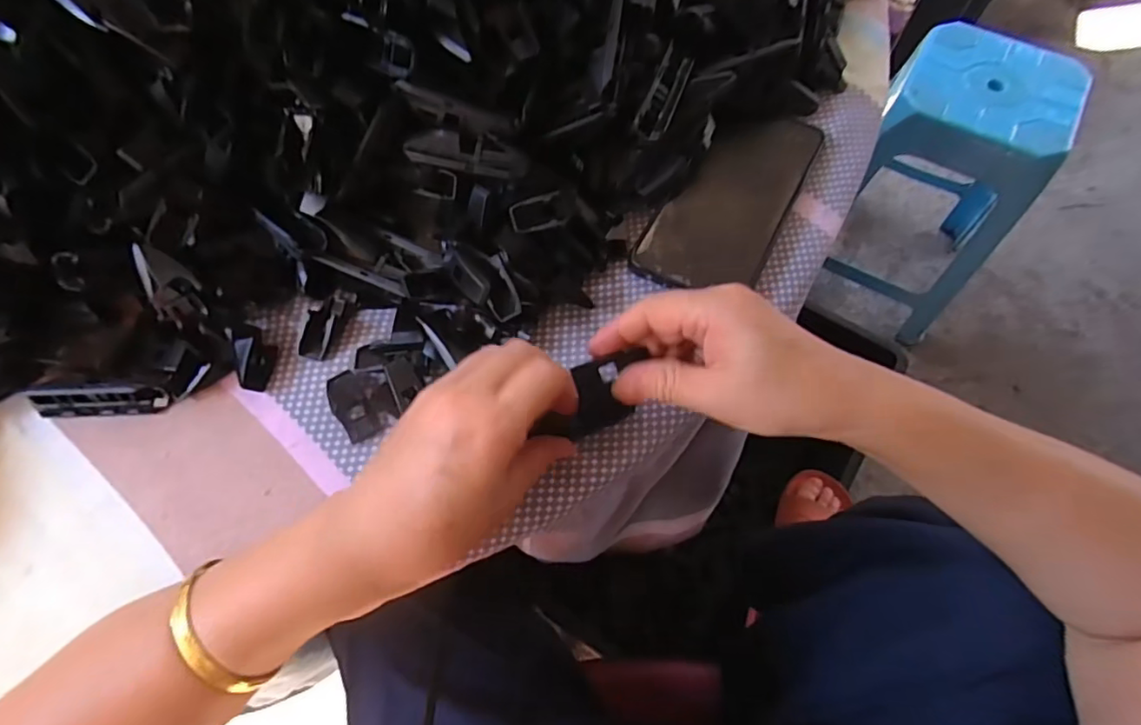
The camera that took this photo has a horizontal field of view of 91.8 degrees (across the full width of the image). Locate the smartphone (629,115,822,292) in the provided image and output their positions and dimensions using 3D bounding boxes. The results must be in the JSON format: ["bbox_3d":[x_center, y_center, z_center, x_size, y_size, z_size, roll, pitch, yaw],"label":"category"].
[{"bbox_3d":[0.107,-0.108,0.359,0.072,0.008,0.155,29,71,11],"label":"smartphone"}]

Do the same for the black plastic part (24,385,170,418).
[{"bbox_3d":[-0.262,0.021,0.306,0.069,0.015,0.014,-3,68,-1],"label":"black plastic part"}]

